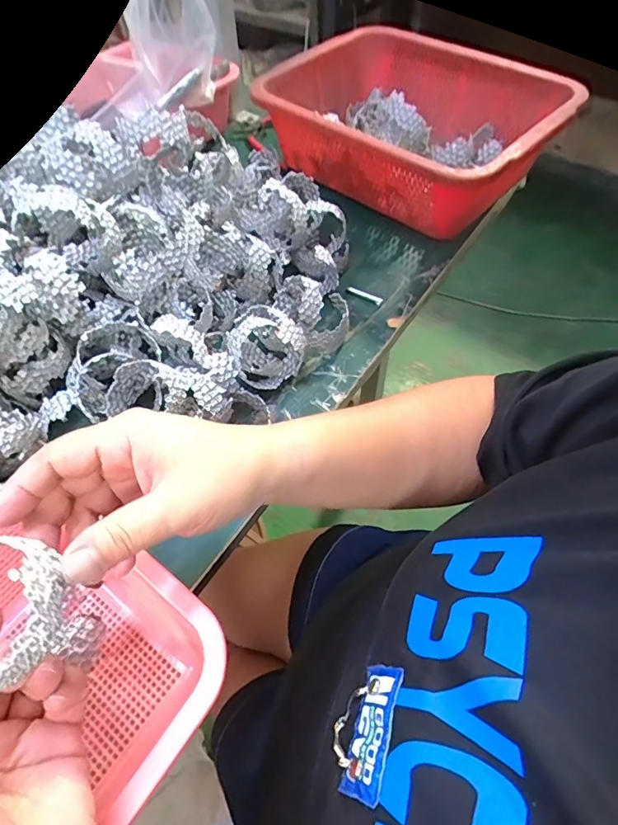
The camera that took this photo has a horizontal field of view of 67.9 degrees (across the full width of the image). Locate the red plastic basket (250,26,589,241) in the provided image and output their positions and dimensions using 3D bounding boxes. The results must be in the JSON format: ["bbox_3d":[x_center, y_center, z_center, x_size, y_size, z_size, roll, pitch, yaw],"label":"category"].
[{"bbox_3d":[0.125,-0.365,0.577,0.343,0.130,0.277,36,64,23],"label":"red plastic basket"}]

